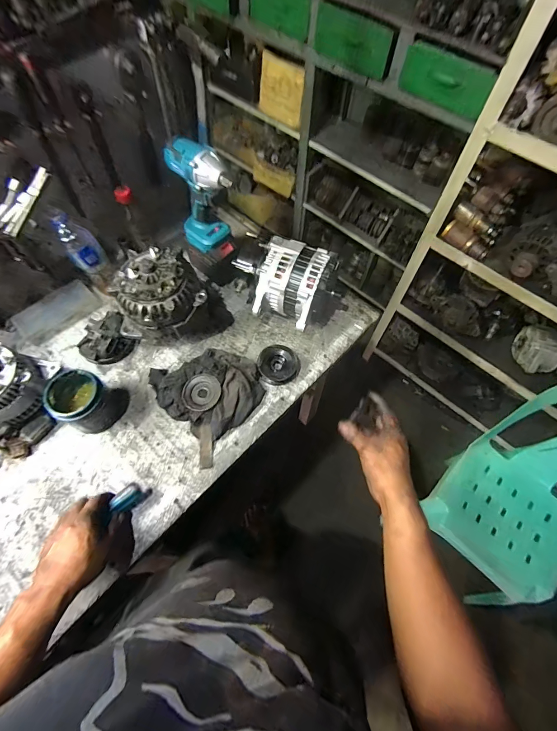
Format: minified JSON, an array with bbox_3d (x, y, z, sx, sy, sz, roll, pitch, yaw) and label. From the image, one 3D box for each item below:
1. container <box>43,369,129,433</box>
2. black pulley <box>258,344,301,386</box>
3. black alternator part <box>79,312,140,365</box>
[{"bbox_3d":[-0.357,0.059,0.647,0.105,0.096,0.101,28,66,12],"label":"container"},{"bbox_3d":[-0.001,-0.001,0.714,0.084,0.046,0.073,23,65,10],"label":"black pulley"},{"bbox_3d":[-0.360,-0.054,0.725,0.110,0.059,0.094,-31,68,-16],"label":"black alternator part"}]

